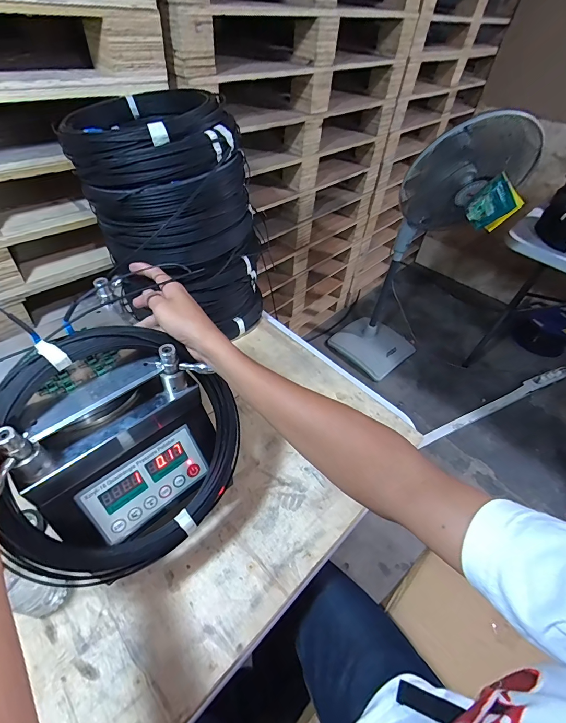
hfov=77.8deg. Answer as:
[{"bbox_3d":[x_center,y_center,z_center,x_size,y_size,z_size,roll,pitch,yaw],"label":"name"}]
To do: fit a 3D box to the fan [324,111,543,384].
[{"bbox_3d":[0.579,-0.440,1.525,0.435,1.156,0.453,30,52,20],"label":"fan"}]

